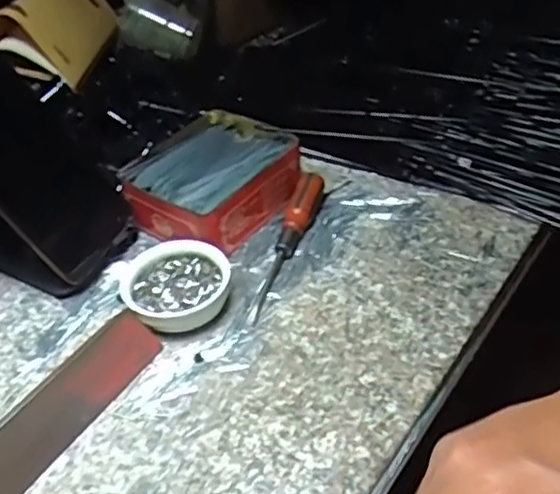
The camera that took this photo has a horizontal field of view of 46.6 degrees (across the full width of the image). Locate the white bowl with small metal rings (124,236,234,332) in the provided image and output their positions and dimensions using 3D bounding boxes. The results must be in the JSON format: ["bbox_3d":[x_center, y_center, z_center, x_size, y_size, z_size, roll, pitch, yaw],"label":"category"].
[{"bbox_3d":[-0.071,0.026,0.451,0.072,0.025,0.066,-4,42,3],"label":"white bowl with small metal rings"}]

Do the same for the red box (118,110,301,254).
[{"bbox_3d":[-0.054,-0.055,0.522,0.106,0.044,0.123,24,50,30],"label":"red box"}]

